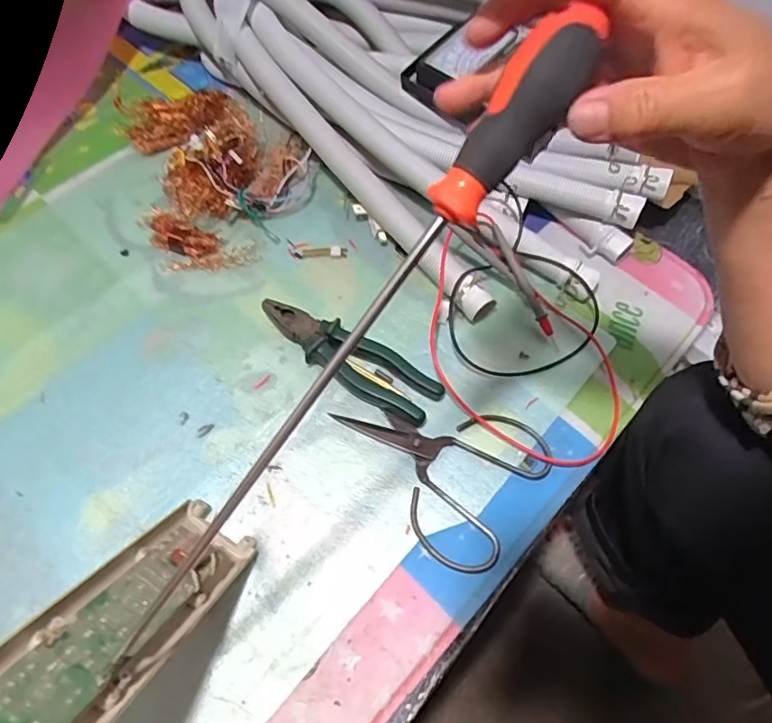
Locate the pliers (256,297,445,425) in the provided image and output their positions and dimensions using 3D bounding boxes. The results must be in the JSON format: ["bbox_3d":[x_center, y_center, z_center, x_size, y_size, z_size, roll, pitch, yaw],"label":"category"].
[{"bbox_3d":[-0.037,-0.006,0.542,0.192,0.027,0.054,31,67,14],"label":"pliers"}]

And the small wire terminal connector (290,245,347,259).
[{"bbox_3d":[-0.073,-0.123,0.620,0.059,0.005,0.016,0,63,-1],"label":"small wire terminal connector"}]

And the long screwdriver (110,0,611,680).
[{"bbox_3d":[-0.006,-0.032,0.276,0.035,0.028,0.295,48,116,20],"label":"long screwdriver"}]

